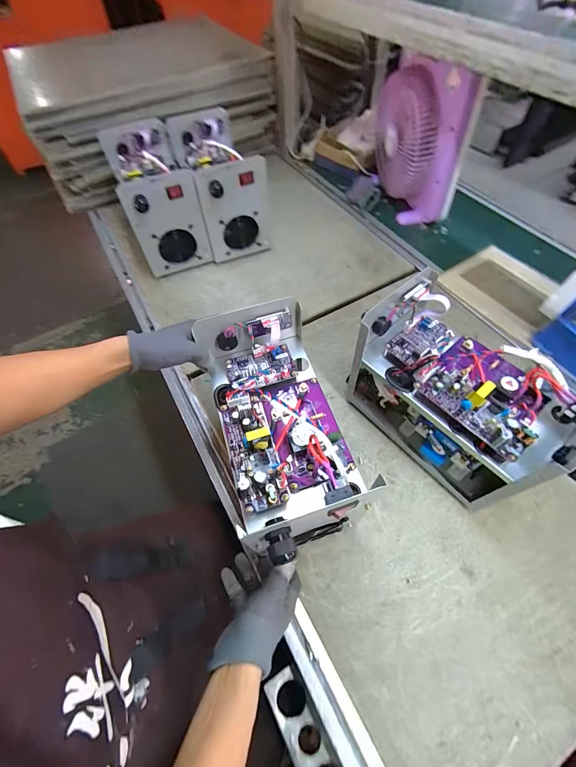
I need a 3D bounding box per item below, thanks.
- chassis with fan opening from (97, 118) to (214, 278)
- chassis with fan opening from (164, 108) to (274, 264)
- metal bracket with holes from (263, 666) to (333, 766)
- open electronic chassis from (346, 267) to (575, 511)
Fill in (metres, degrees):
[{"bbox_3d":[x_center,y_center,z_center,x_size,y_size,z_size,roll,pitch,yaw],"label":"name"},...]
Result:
[{"bbox_3d":[-0.313,-0.445,0.795,0.146,0.223,0.323,-21,60,-11],"label":"chassis with fan opening"},{"bbox_3d":[-0.162,-0.481,0.807,0.149,0.225,0.322,-19,60,-10],"label":"chassis with fan opening"},{"bbox_3d":[0.020,0.455,0.414,0.044,0.016,0.147,-27,61,-14],"label":"metal bracket with holes"},{"bbox_3d":[0.248,0.023,0.486,0.147,0.216,0.281,-38,64,-19],"label":"open electronic chassis"}]

